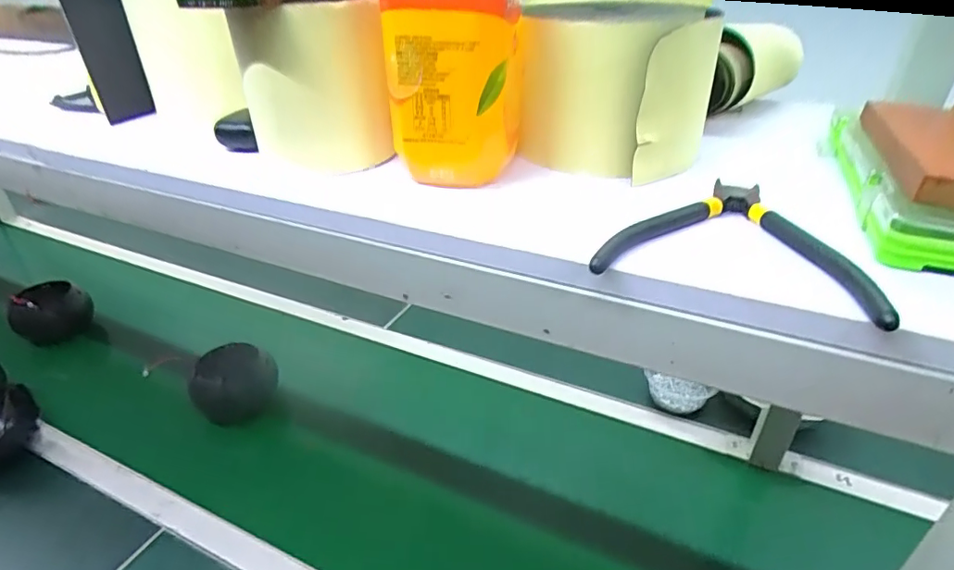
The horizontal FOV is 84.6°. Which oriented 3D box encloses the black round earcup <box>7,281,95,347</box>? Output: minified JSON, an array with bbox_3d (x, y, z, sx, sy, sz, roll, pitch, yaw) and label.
[{"bbox_3d":[-0.837,0.059,1.036,0.126,0.108,0.108,-28,42,-36],"label":"black round earcup"}]

